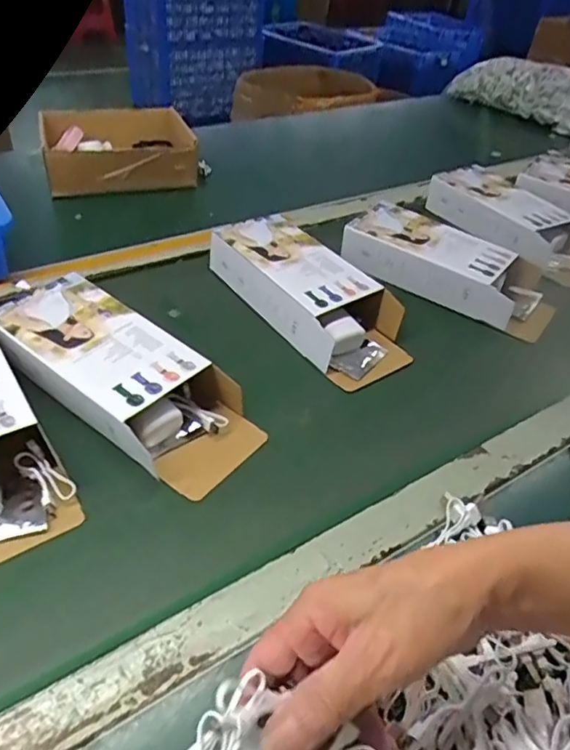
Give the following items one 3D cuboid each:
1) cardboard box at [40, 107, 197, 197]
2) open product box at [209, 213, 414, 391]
[{"bbox_3d":[-0.255,-0.351,0.884,0.219,0.064,0.205,-4,41,-15],"label":"cardboard box"},{"bbox_3d":[0.027,-0.091,0.632,0.102,0.058,0.253,-22,49,-33],"label":"open product box"}]

